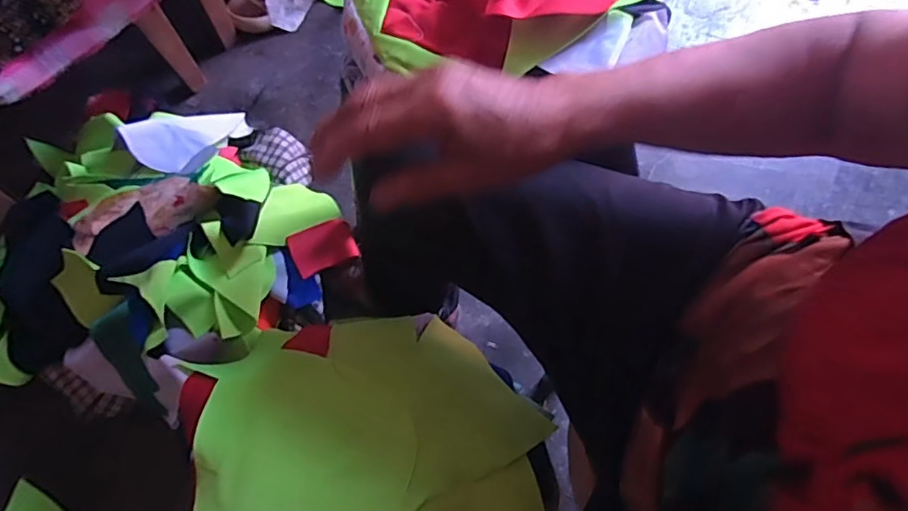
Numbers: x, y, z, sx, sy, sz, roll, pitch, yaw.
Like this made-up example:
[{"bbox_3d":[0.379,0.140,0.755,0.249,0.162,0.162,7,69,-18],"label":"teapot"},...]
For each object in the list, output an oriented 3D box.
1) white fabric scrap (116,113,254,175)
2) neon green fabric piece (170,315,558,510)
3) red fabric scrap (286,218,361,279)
[{"bbox_3d":[-0.377,-0.171,0.831,0.076,0.051,0.192,39,40,14],"label":"white fabric scrap"},{"bbox_3d":[-0.075,0.200,0.495,0.306,0.055,0.294,-1,68,-2],"label":"neon green fabric piece"},{"bbox_3d":[-0.185,-0.013,0.808,0.091,0.008,0.062,-25,108,-21],"label":"red fabric scrap"}]

